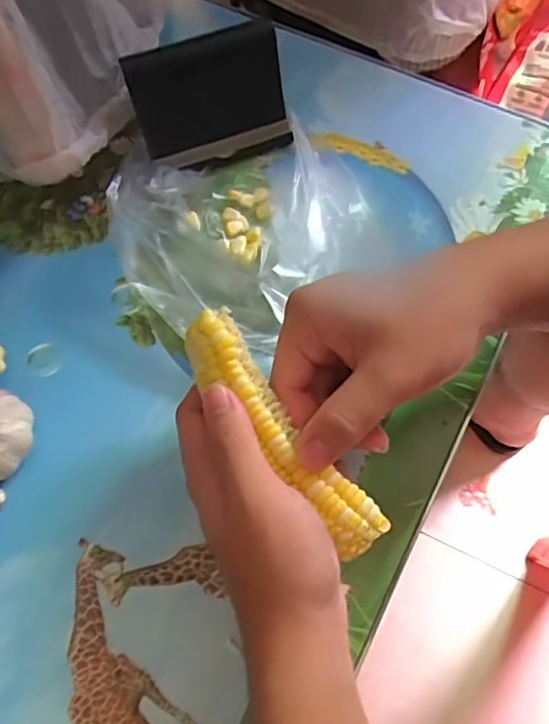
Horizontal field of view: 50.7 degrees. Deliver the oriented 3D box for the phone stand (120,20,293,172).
[{"bbox_3d":[-0.041,-0.170,0.381,0.096,0.078,0.016,-19,49,-3],"label":"phone stand"}]

